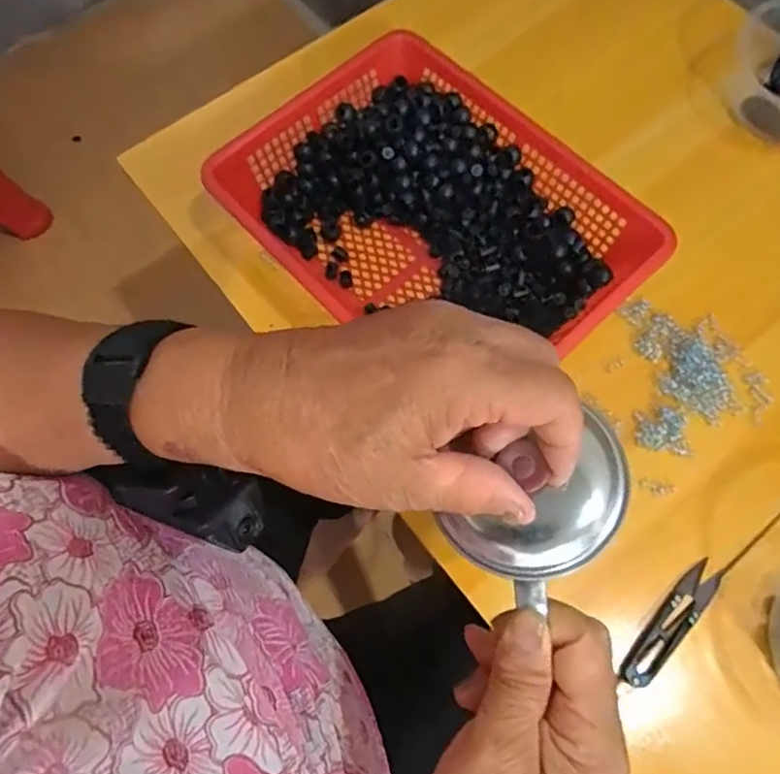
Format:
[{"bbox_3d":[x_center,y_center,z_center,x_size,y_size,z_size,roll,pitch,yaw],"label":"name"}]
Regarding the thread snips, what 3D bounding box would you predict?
[{"bbox_3d":[0.193,0.160,0.395,0.099,0.005,0.023,-43,76,-14],"label":"thread snips"}]

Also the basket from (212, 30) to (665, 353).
[{"bbox_3d":[0.038,-0.131,0.467,0.212,0.075,0.291,-43,76,-13],"label":"basket"}]

